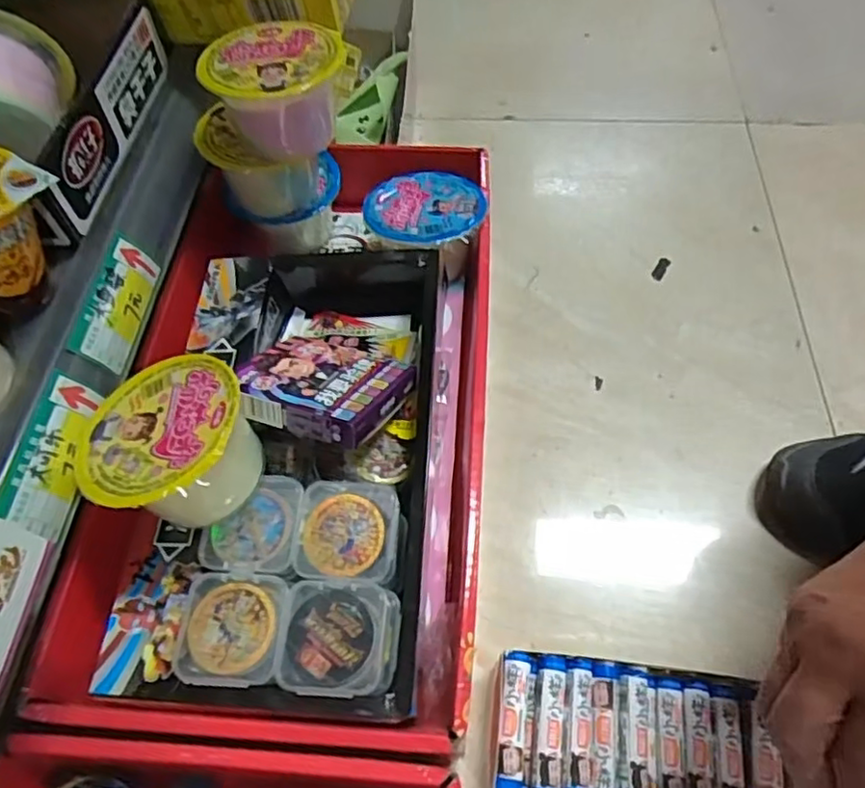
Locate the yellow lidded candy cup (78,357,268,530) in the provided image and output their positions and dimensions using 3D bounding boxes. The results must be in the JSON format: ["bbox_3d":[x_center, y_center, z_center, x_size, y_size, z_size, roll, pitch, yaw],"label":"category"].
[{"bbox_3d":[-0.136,0.034,0.358,0.094,0.065,0.094,-11,49,13],"label":"yellow lidded candy cup"}]

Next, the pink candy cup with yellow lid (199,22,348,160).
[{"bbox_3d":[-0.106,-0.199,0.440,0.099,0.068,0.096,-8,60,-3],"label":"pink candy cup with yellow lid"}]

